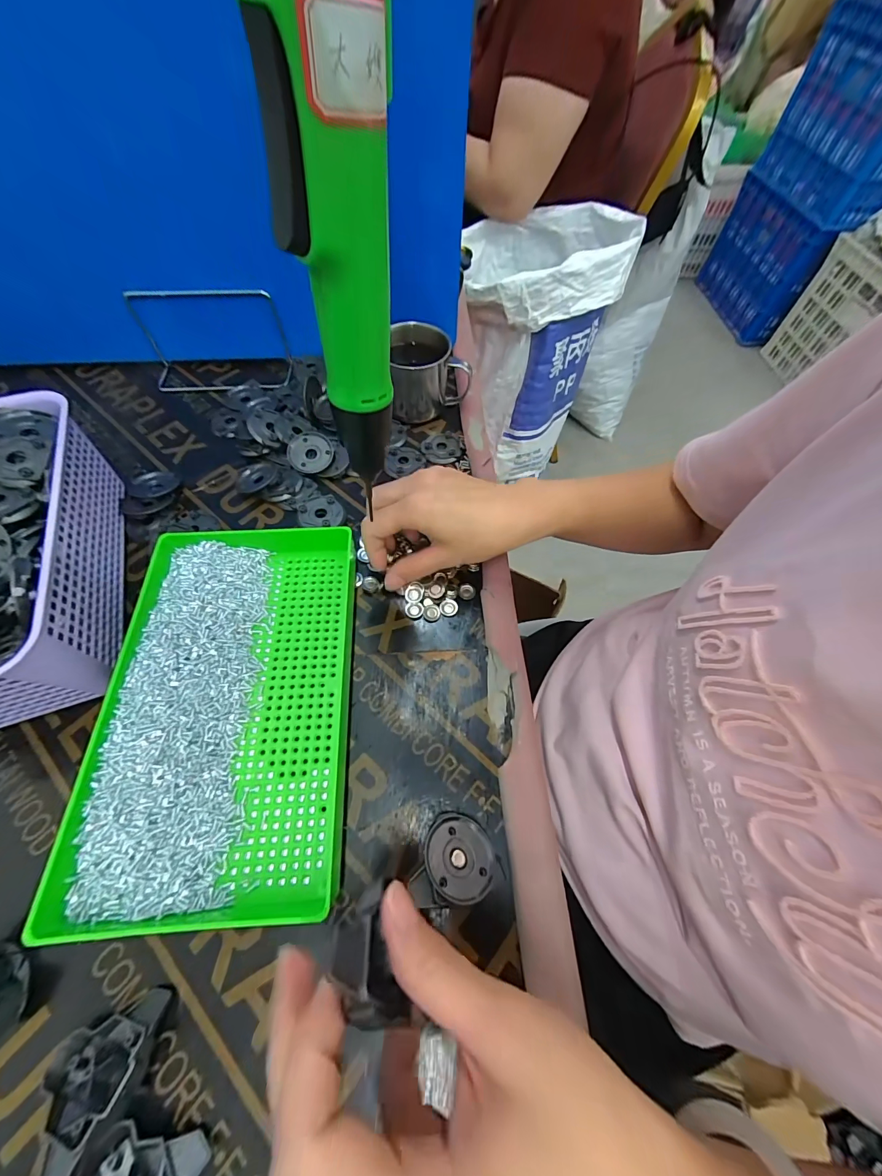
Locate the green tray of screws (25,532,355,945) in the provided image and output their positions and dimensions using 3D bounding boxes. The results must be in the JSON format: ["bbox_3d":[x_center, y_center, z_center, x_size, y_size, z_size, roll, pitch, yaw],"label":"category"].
[{"bbox_3d":[-0.141,0.071,0.261,0.149,0.040,0.240,-2,63,-2],"label":"green tray of screws"}]

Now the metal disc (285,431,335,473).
[{"bbox_3d":[-0.128,-0.134,0.374,0.044,0.005,0.043,1,78,-3],"label":"metal disc"}]

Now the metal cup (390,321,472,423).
[{"bbox_3d":[-0.014,-0.223,0.400,0.084,0.064,0.075,-3,63,-3],"label":"metal cup"}]

